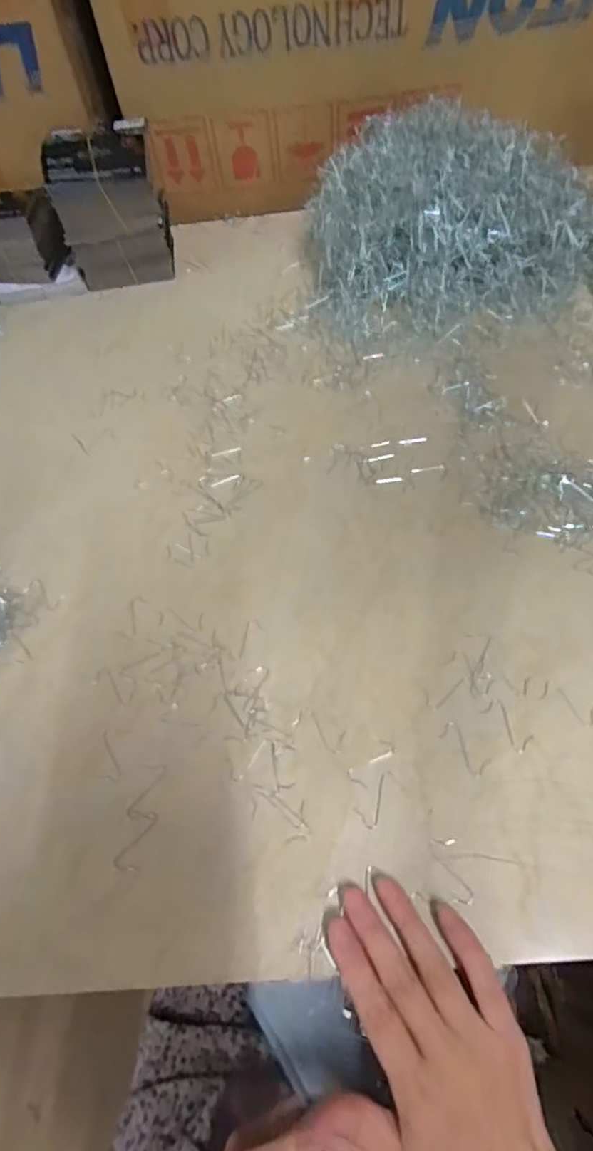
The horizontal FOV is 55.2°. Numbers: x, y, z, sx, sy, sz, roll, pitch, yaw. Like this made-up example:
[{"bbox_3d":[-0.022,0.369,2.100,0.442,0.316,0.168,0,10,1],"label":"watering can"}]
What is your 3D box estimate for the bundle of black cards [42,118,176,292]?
[{"bbox_3d":[-0.192,-0.382,0.604,0.111,0.142,0.070,-16,60,-5],"label":"bundle of black cards"}]

